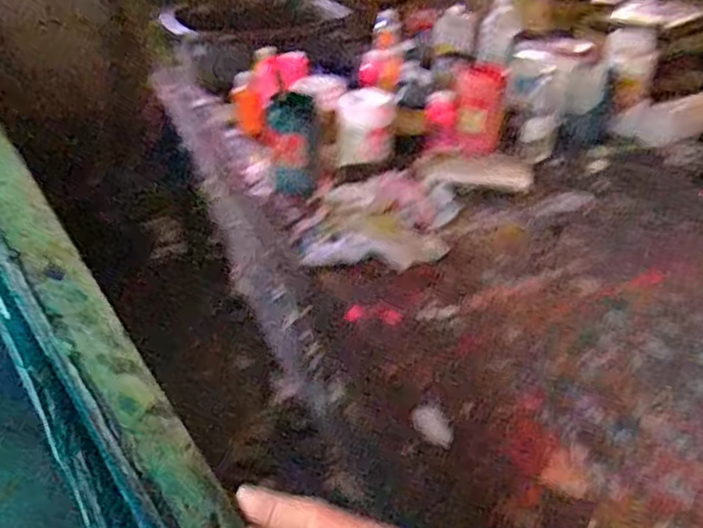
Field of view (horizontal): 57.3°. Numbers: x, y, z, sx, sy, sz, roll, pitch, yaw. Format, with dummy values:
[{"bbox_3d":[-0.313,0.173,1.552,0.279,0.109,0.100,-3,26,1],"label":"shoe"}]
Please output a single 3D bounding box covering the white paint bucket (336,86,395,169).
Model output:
[{"bbox_3d":[0.026,-0.251,1.165,0.100,0.094,0.122,3,35,3],"label":"white paint bucket"}]

